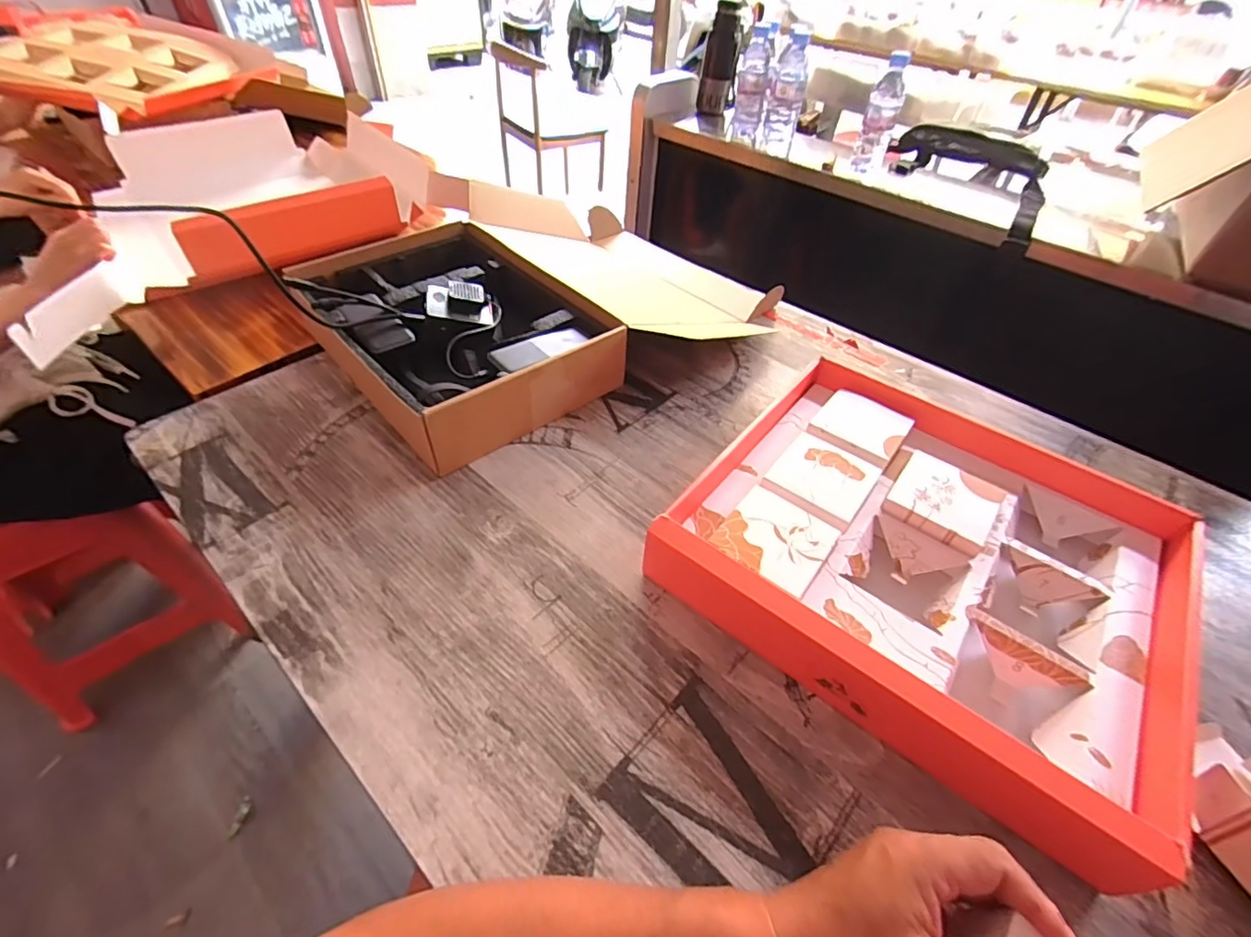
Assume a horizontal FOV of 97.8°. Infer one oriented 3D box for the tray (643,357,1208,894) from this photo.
[{"bbox_3d":[0.263,0.062,0.489,0.373,0.062,0.360,31,53,23],"label":"tray"}]

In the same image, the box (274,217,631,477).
[{"bbox_3d":[-0.216,-0.185,0.680,0.265,0.096,0.386,-33,57,-29],"label":"box"}]

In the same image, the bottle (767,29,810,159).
[{"bbox_3d":[0.328,-0.761,1.113,0.067,0.199,0.068,10,47,5],"label":"bottle"}]

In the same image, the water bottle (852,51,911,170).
[{"bbox_3d":[0.452,-0.616,0.967,0.057,0.180,0.051,17,48,12],"label":"water bottle"}]

